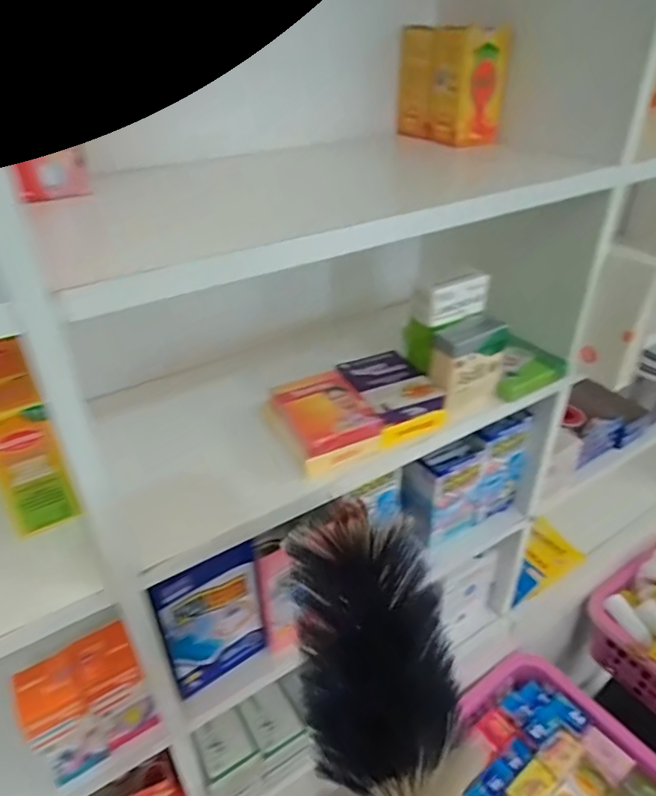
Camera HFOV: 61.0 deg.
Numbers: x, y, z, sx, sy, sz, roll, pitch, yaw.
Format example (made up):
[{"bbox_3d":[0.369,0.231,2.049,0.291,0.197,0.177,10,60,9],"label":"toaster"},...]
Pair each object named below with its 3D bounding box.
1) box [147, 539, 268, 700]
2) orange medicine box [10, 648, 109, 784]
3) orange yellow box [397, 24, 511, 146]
[{"bbox_3d":[-0.105,0.208,0.515,0.098,0.158,0.020,-25,41,-32],"label":"box"},{"bbox_3d":[-0.226,0.271,0.473,0.046,0.103,0.050,-23,40,-30],"label":"orange medicine box"},{"bbox_3d":[0.126,-0.322,0.573,0.056,0.098,0.109,-16,37,-22],"label":"orange yellow box"}]

